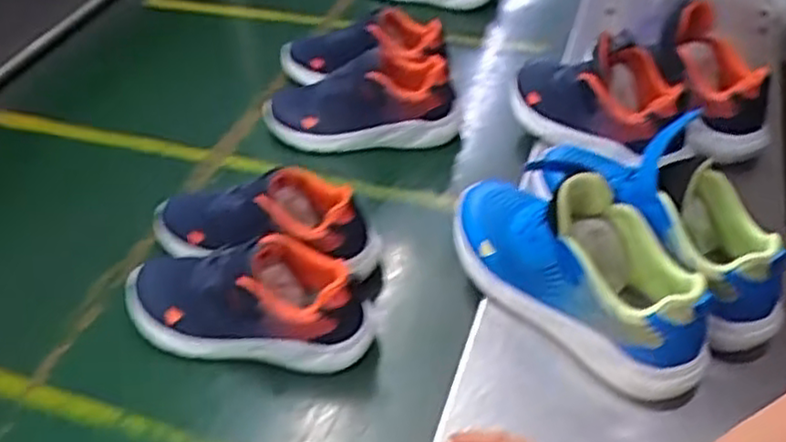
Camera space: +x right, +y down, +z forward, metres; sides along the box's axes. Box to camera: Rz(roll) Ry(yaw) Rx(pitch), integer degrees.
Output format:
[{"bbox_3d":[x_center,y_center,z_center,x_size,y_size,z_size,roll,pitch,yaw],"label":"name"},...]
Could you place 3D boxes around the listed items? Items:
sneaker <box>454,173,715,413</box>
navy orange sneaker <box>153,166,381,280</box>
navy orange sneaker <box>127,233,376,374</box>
[{"bbox_3d":[0.156,0.027,0.612,0.091,0.120,0.261,-32,51,-27],"label":"sneaker"},{"bbox_3d":[-0.138,-0.001,0.725,0.247,0.090,0.096,9,45,12],"label":"navy orange sneaker"},{"bbox_3d":[-0.140,0.067,0.664,0.245,0.099,0.088,5,44,9],"label":"navy orange sneaker"}]

